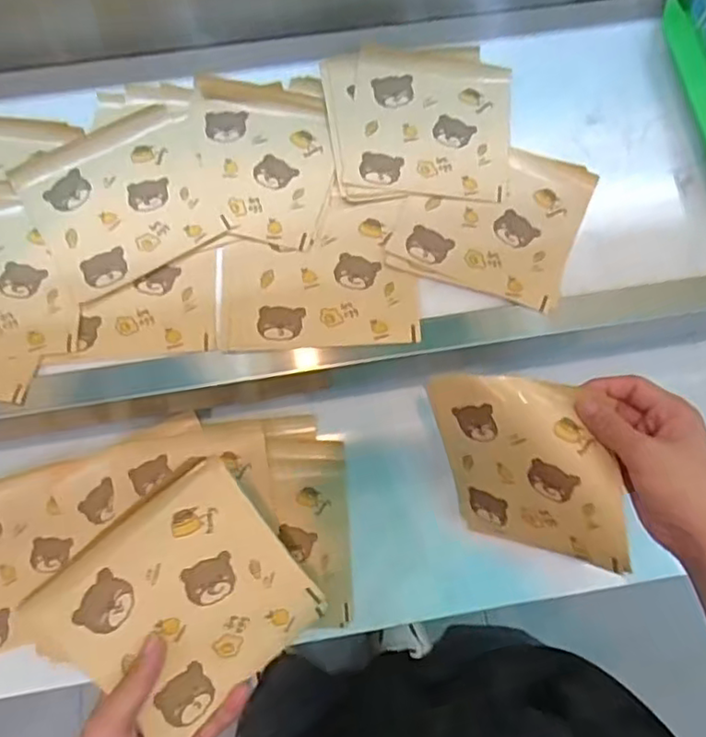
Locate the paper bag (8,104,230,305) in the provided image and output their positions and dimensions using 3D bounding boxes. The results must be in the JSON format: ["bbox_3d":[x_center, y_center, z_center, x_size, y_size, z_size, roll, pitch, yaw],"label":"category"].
[{"bbox_3d":[-0.191,-0.146,0.544,0.150,0.005,0.147,-30,75,-8],"label":"paper bag"}]

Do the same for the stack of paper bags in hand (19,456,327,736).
[{"bbox_3d":[-0.112,0.157,0.430,0.150,0.006,0.140,-40,97,-16],"label":"stack of paper bags in hand"}]

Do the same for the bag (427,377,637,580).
[{"bbox_3d":[0.130,0.069,0.479,0.030,0.133,0.145,-34,112,-38],"label":"bag"}]

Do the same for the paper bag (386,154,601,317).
[{"bbox_3d":[0.116,-0.128,0.536,0.140,0.008,0.142,20,74,6],"label":"paper bag"}]

